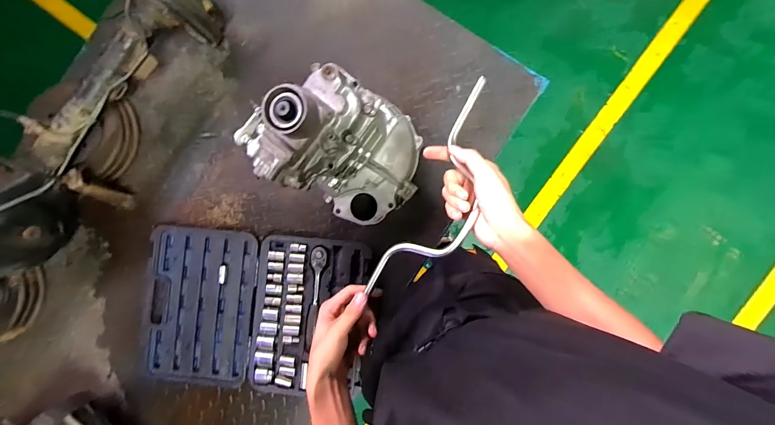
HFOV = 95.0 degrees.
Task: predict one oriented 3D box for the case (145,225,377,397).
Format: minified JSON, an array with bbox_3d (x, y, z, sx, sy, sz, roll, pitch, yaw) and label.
[{"bbox_3d":[-0.326,0.235,0.873,0.530,0.057,0.365,5,87,0],"label":"case"}]

